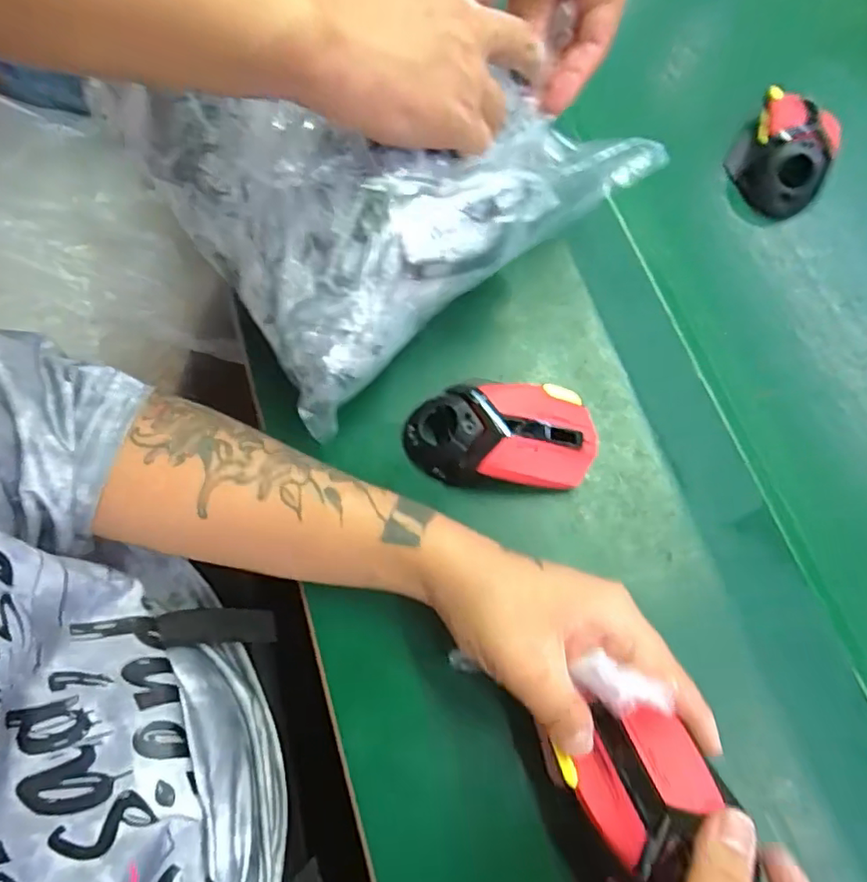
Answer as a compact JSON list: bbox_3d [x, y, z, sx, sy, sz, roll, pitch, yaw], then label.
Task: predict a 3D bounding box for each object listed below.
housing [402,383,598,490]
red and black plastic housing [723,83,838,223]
[{"bbox_3d":[0.042,-0.001,0.378,0.122,0.035,0.062,1,70,-2],"label":"housing"},{"bbox_3d":[0.278,-0.228,0.464,0.077,0.040,0.092,36,72,10],"label":"red and black plastic housing"}]

